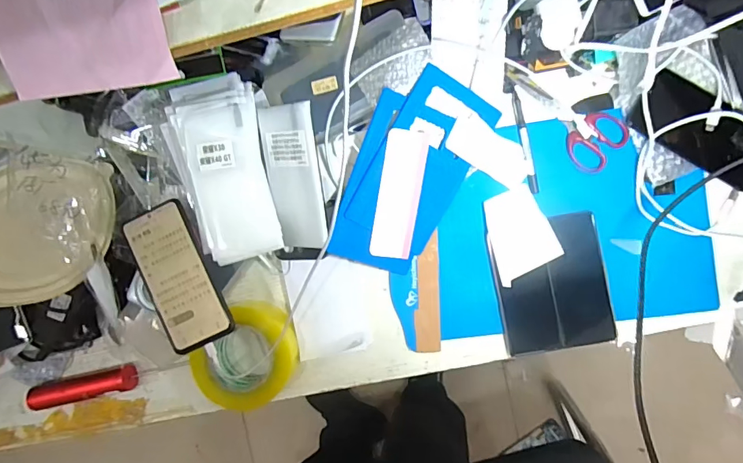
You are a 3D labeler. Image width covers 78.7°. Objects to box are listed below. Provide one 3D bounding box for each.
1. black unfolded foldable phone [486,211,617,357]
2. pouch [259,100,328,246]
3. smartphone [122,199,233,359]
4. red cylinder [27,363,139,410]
[{"bbox_3d":[0.217,0.065,0.545,0.126,0.008,0.154,-12,91,7],"label":"black unfolded foldable phone"},{"bbox_3d":[-0.091,-0.060,0.525,0.077,0.016,0.163,1,107,31],"label":"pouch"},{"bbox_3d":[-0.222,0.052,0.515,0.074,0.013,0.164,-23,90,7],"label":"smartphone"},{"bbox_3d":[-0.391,0.212,0.609,0.145,0.032,0.034,-16,90,7],"label":"red cylinder"}]

